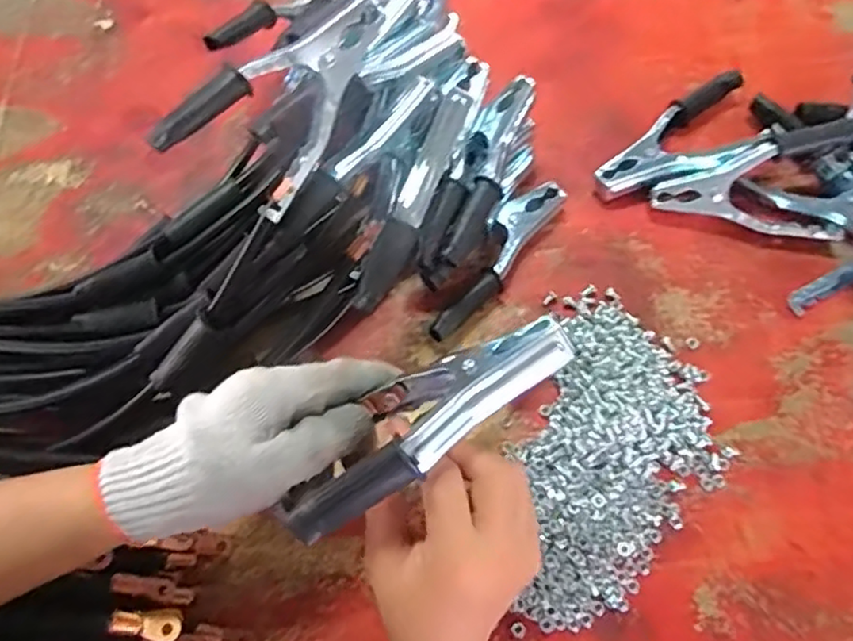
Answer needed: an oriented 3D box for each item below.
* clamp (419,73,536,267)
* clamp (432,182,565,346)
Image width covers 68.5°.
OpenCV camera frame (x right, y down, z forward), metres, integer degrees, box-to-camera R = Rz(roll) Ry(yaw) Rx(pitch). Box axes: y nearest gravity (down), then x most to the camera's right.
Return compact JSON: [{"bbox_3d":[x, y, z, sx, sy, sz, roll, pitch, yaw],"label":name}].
[{"bbox_3d":[0.035,-0.098,0.424,0.034,0.031,0.147,19,72,7],"label":"clamp"},{"bbox_3d":[0.050,-0.044,0.457,0.034,0.024,0.146,32,73,13],"label":"clamp"}]

